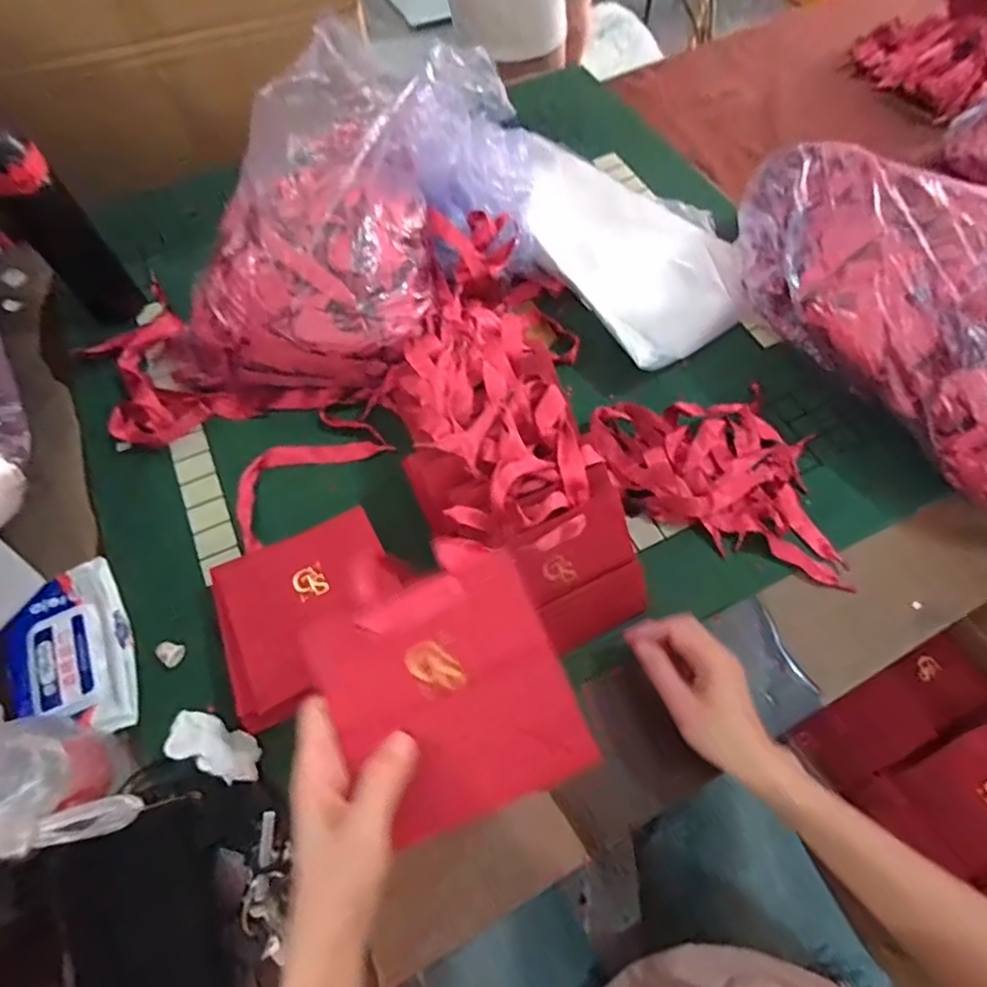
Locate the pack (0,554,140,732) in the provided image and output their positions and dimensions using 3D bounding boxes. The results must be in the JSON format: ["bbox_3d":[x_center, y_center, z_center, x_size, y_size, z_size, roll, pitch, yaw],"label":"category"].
[{"bbox_3d":[-0.381,0.143,0.522,0.095,0.023,0.163,-23,64,-11],"label":"pack"}]

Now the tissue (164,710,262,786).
[{"bbox_3d":[-0.230,0.210,0.479,0.078,0.020,0.036,39,64,-17],"label":"tissue"}]

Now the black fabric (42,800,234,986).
[{"bbox_3d":[-0.256,0.352,0.433,0.102,0.037,0.198,-23,64,-11],"label":"black fabric"}]

